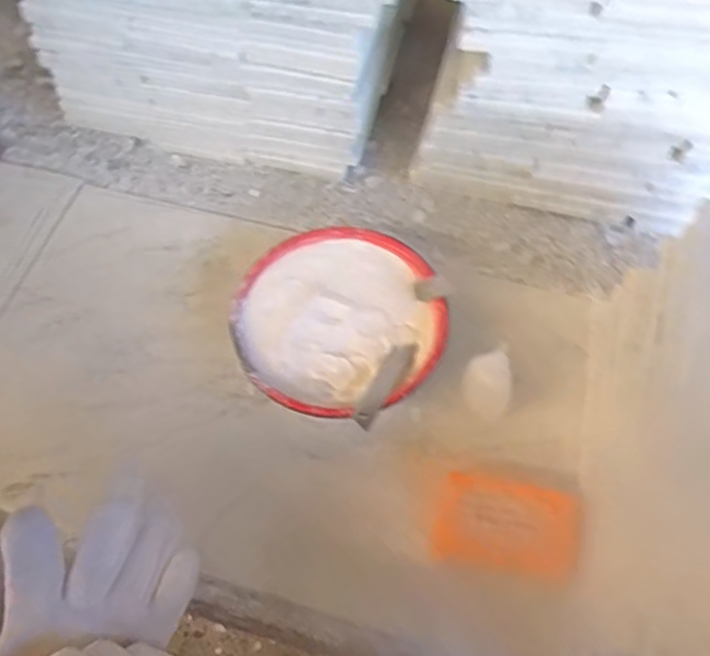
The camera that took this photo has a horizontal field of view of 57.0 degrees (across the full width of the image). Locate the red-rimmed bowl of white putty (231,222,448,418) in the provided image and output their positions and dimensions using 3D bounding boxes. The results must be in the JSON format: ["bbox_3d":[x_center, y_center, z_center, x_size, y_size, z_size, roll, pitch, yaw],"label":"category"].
[{"bbox_3d":[-0.013,-0.002,0.543,0.158,0.054,0.165,-2,61,3],"label":"red-rimmed bowl of white putty"}]

